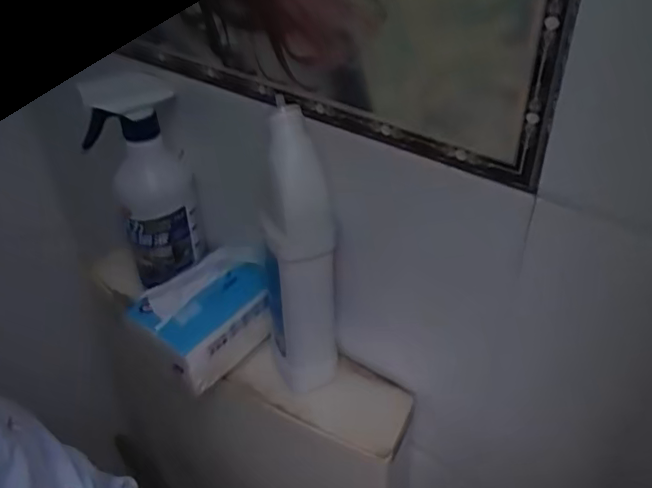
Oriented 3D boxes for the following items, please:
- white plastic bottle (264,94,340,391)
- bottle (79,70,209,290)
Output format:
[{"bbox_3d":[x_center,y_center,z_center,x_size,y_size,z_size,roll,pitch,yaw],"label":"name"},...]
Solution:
[{"bbox_3d":[-0.021,0.016,0.476,0.055,0.233,0.048,-3,38,0],"label":"white plastic bottle"},{"bbox_3d":[-0.163,-0.061,0.565,0.072,0.188,0.083,-9,39,-8],"label":"bottle"}]

